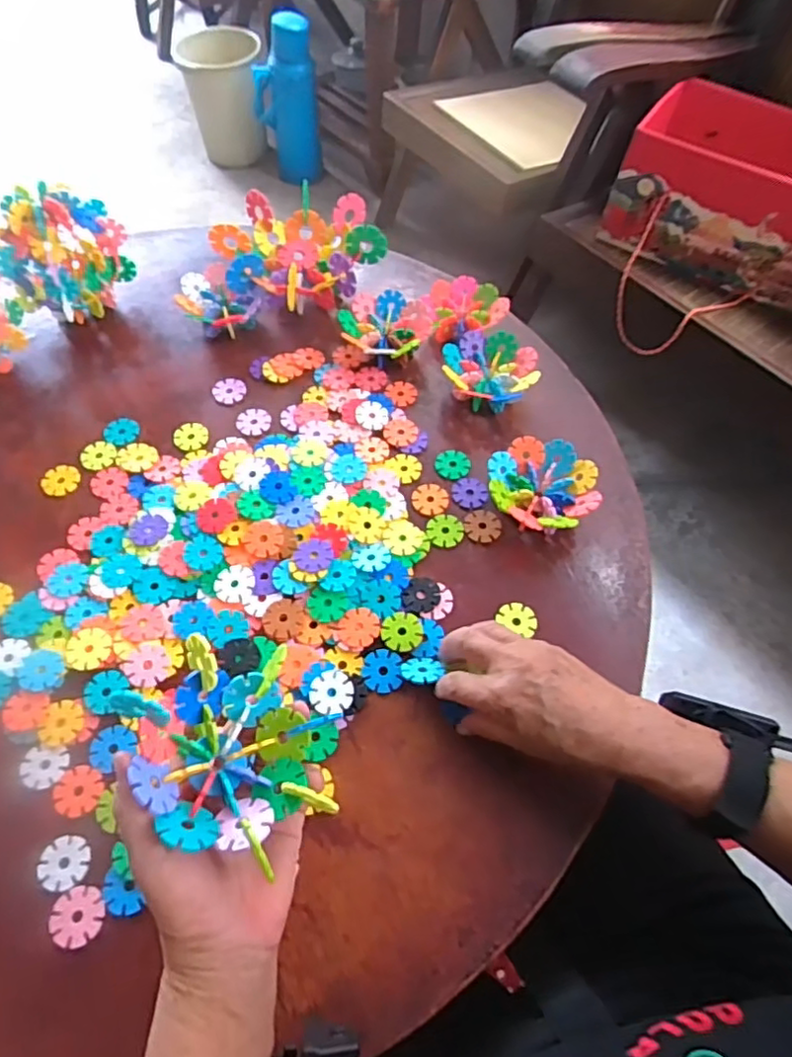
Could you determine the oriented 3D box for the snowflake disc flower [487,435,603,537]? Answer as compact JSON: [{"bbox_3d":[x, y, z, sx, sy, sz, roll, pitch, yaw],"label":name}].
[{"bbox_3d":[0.123,-0.031,0.538,0.086,0.043,0.086,6,59,2],"label":"snowflake disc flower"}]

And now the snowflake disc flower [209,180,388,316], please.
[{"bbox_3d":[-0.100,-0.279,0.662,0.159,0.080,0.143,-19,61,-12],"label":"snowflake disc flower"}]

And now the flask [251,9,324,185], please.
[{"bbox_3d":[-0.270,-1.053,1.556,0.149,0.358,0.110,-9,60,-6],"label":"flask"}]

